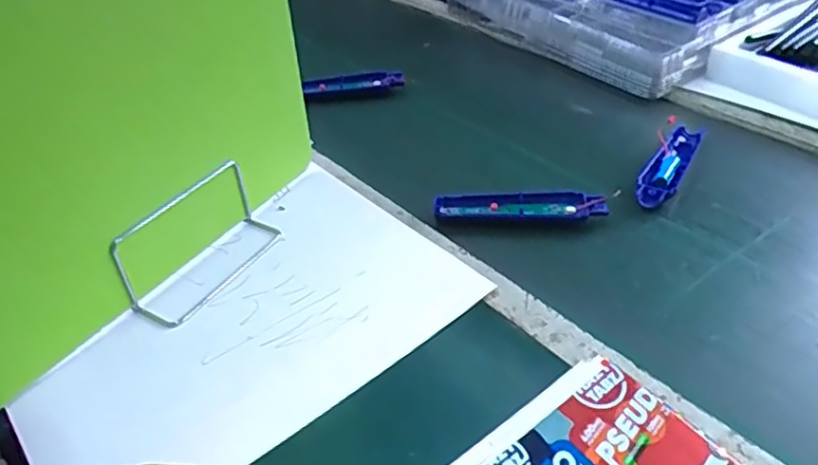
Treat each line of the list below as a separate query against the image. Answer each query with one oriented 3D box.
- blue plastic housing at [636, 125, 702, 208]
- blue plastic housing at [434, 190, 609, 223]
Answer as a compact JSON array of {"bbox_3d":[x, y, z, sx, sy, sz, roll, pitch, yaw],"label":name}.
[{"bbox_3d":[0.283,-0.074,0.692,0.036,0.020,0.164,21,45,26],"label":"blue plastic housing"},{"bbox_3d":[0.112,-0.028,0.644,0.168,0.017,0.030,1,40,5],"label":"blue plastic housing"}]

